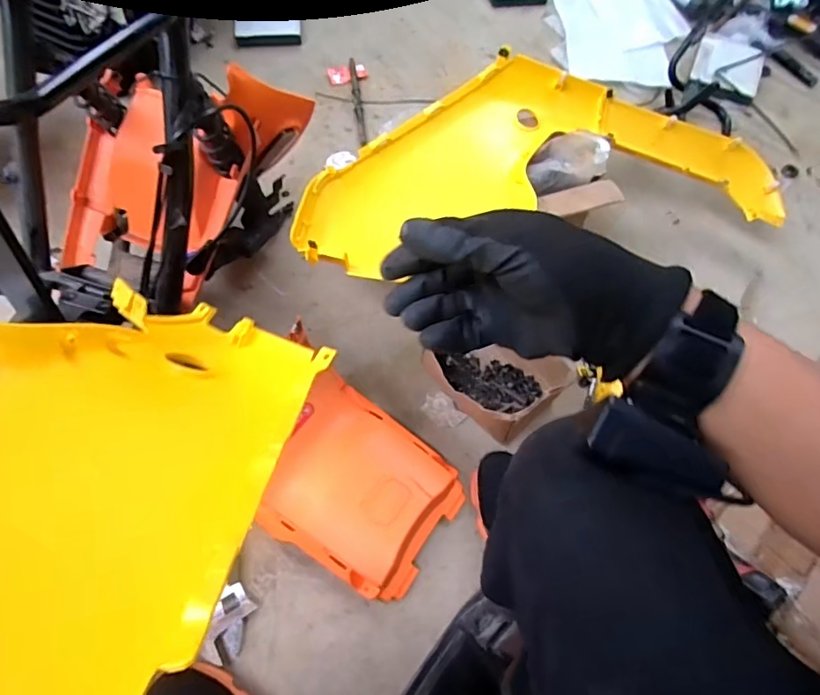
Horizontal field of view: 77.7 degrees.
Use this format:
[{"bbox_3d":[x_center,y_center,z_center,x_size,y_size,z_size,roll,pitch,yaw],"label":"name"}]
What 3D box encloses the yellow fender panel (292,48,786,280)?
[{"bbox_3d":[0.242,-0.314,0.837,0.882,0.058,0.349,-11,79,-18],"label":"yellow fender panel"}]

